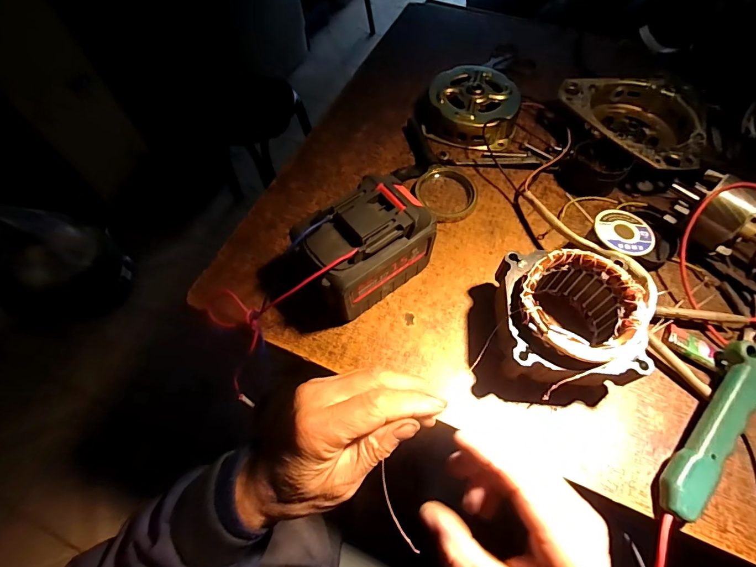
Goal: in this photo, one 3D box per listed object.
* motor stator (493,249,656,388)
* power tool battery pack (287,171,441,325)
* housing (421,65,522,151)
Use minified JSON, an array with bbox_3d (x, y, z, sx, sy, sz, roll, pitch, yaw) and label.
[{"bbox_3d":[0.155,0.033,0.317,0.115,0.072,0.110,9,61,8],"label":"motor stator"},{"bbox_3d":[-0.015,-0.030,0.347,0.117,0.085,0.075,-35,64,-17],"label":"power tool battery pack"},{"bbox_3d":[0.114,-0.221,0.474,0.117,0.036,0.116,19,62,13],"label":"housing"}]

